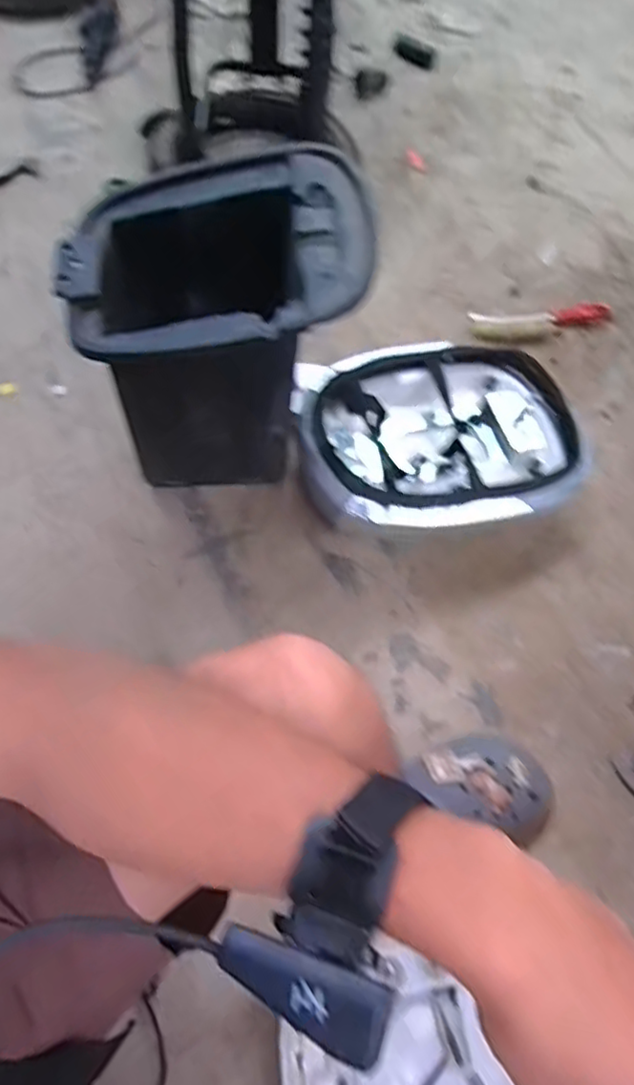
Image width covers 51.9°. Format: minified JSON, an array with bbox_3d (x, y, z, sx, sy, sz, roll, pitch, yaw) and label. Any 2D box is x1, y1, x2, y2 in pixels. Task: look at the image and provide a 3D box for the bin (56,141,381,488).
[{"bbox_3d":[-0.109,-0.224,0.765,0.286,0.354,0.241,-8,65,-7],"label":"bin"}]

